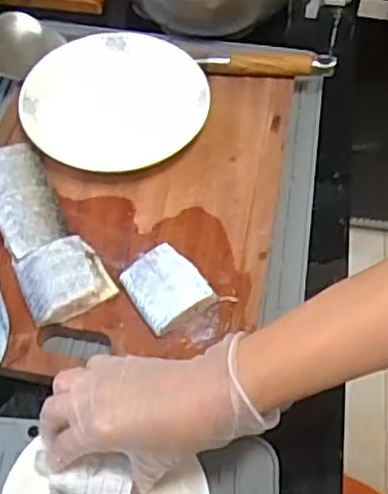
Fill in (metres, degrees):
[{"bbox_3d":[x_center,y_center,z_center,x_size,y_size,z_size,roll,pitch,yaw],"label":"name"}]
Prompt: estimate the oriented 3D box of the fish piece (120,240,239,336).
[{"bbox_3d":[-0.019,0.032,0.575,0.070,0.026,0.068,-29,62,-18],"label":"fish piece"}]

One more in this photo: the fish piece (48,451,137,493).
[{"bbox_3d":[-0.074,0.172,0.493,0.065,0.024,0.031,12,58,6],"label":"fish piece"}]

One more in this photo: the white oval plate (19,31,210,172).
[{"bbox_3d":[-0.080,-0.150,0.672,0.184,0.035,0.150,-11,58,-8],"label":"white oval plate"}]

